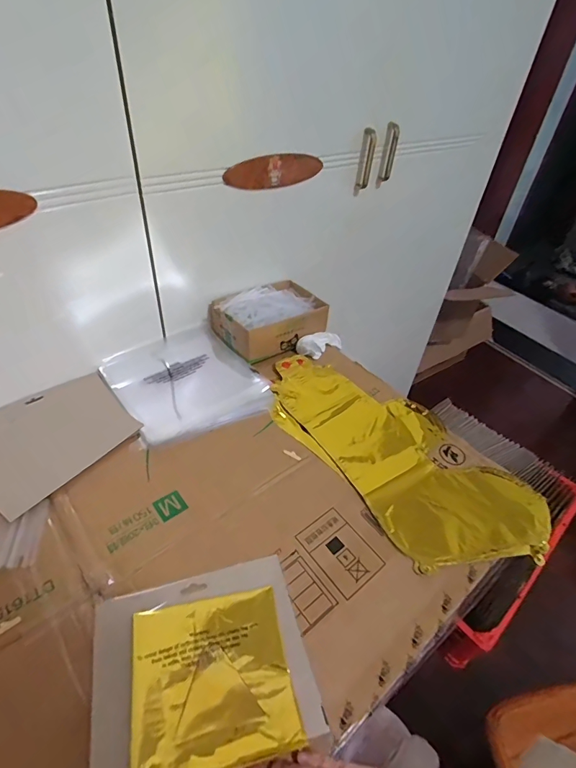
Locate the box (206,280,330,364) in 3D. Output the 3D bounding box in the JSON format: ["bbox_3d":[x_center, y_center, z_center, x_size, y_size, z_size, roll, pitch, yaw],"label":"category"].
[{"bbox_3d":[-0.030,-0.127,0.753,0.196,0.075,0.133,-25,50,-29],"label":"box"}]

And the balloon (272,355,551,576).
[{"bbox_3d":[0.148,0.084,0.595,0.212,0.012,0.427,-25,51,-30],"label":"balloon"}]

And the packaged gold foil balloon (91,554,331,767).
[{"bbox_3d":[-0.078,0.264,0.384,0.191,0.014,0.167,-7,39,-17],"label":"packaged gold foil balloon"}]

